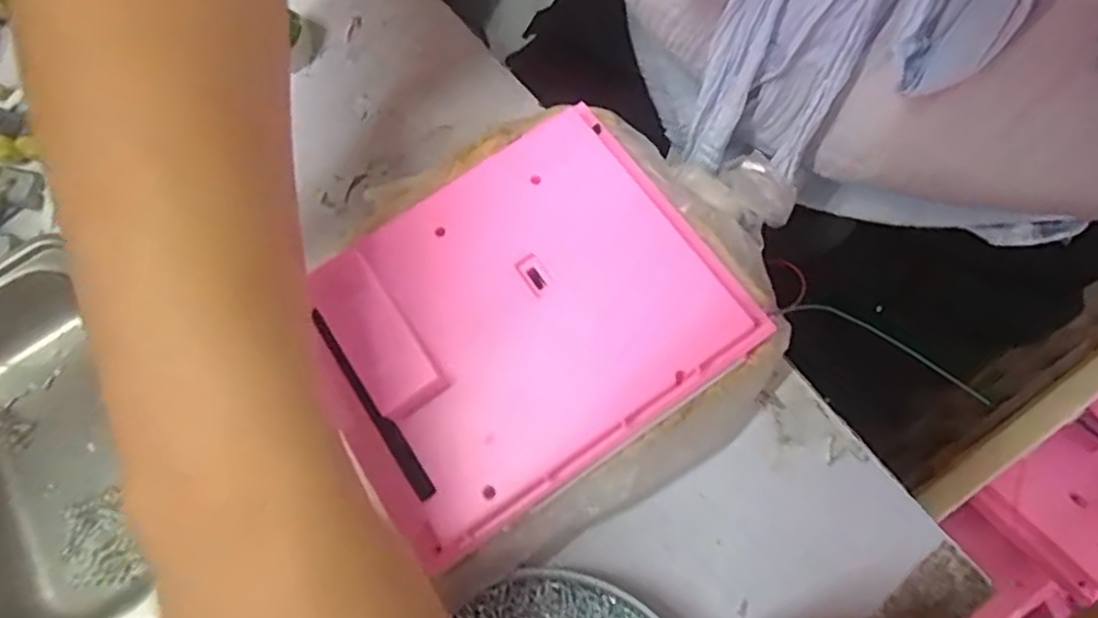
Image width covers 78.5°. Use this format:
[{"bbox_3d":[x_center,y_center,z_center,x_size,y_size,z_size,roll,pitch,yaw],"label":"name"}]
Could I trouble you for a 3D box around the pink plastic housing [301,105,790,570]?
[{"bbox_3d":[-0.013,-0.003,0.257,0.154,0.026,0.128,-34,73,-11],"label":"pink plastic housing"}]

